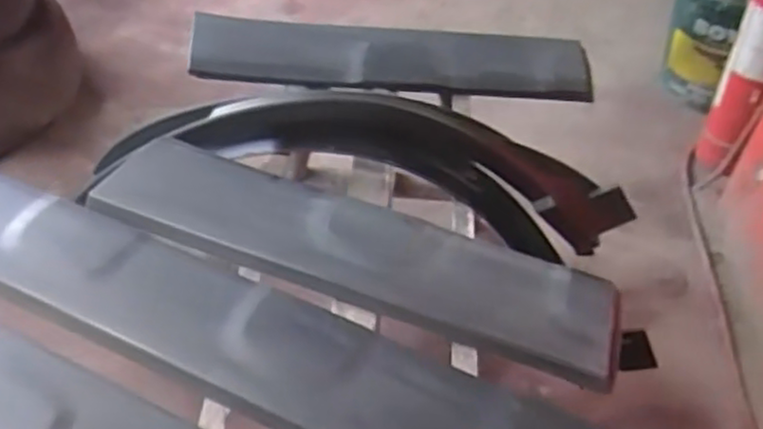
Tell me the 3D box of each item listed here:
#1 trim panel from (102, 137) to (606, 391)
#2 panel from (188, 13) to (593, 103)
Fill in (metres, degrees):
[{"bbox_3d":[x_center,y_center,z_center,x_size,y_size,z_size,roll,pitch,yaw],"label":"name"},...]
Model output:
[{"bbox_3d":[-0.029,0.040,0.812,0.588,0.038,0.140,15,46,11],"label":"trim panel"},{"bbox_3d":[0.013,-0.232,1.061,0.578,0.021,0.119,4,65,-1],"label":"panel"}]

